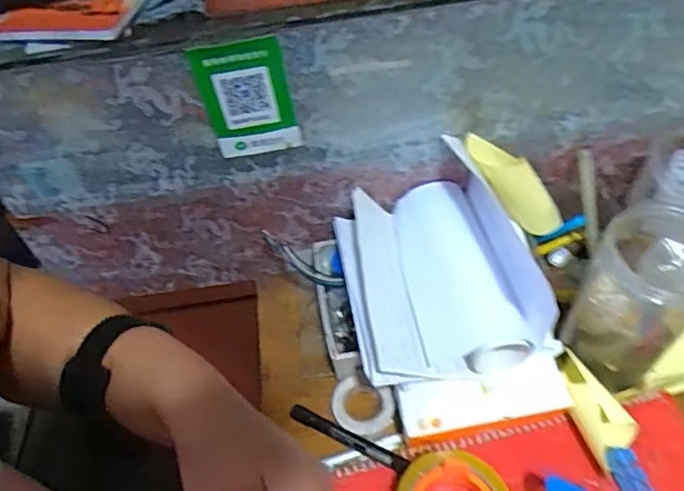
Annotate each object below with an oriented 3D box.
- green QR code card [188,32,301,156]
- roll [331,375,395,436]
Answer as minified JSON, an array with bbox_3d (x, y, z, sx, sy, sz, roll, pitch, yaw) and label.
[{"bbox_3d":[-0.089,-0.135,0.524,0.081,0.118,0.005,-10,44,3],"label":"green QR code card"},{"bbox_3d":[0.022,0.169,0.587,0.062,0.018,0.060,-3,51,4],"label":"roll"}]

